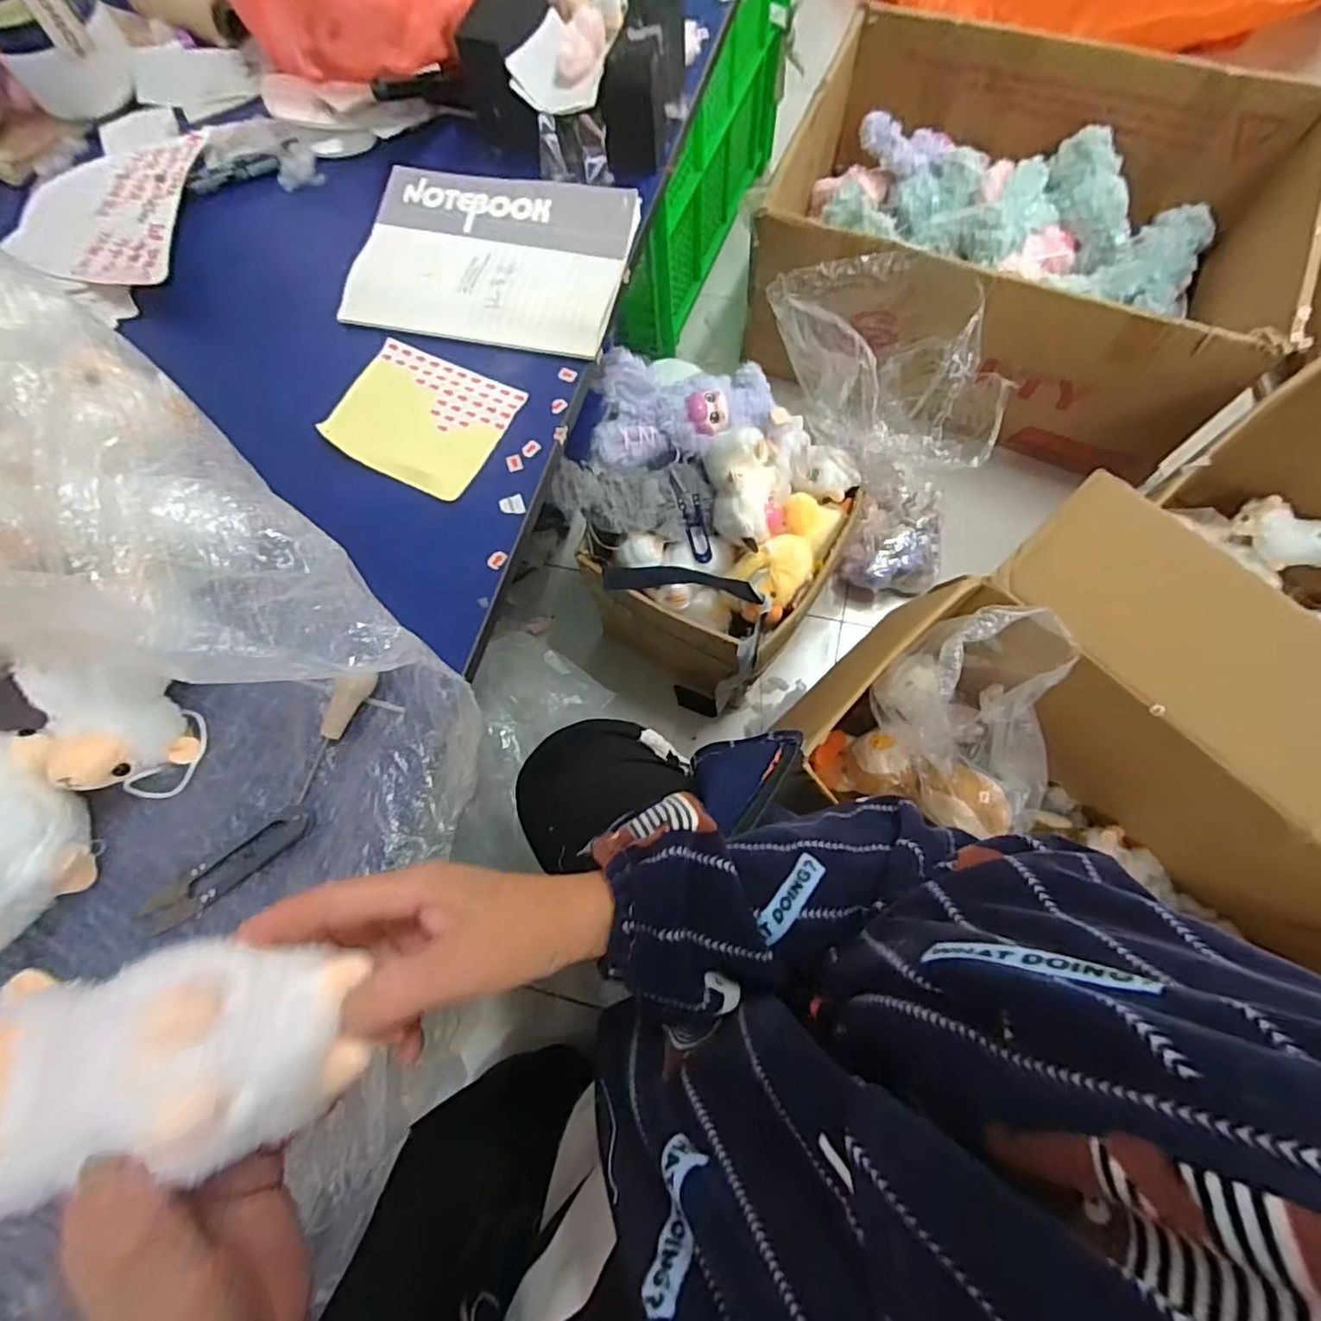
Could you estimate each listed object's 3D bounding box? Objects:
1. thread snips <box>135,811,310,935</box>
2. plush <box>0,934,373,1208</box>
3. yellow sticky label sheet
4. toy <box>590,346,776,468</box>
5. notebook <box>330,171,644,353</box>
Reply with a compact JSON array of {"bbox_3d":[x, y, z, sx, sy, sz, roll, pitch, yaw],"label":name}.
[{"bbox_3d":[-0.239,0.115,0.338,0.095,0.004,0.024,-39,75,-10],"label":"thread snips"},{"bbox_3d":[-0.167,0.129,0.202,0.108,0.062,0.066,-12,72,-2],"label":"plush"},{"bbox_3d":[-0.170,-0.173,0.436,0.121,0.004,0.100,25,72,9],"label":"yellow sticky label sheet"},{"bbox_3d":[0.034,-0.303,0.718,0.201,0.065,0.112,-11,72,-1],"label":"toy"},{"bbox_3d":[-0.127,-0.304,0.463,0.197,0.012,0.142,12,77,5],"label":"notebook"}]

